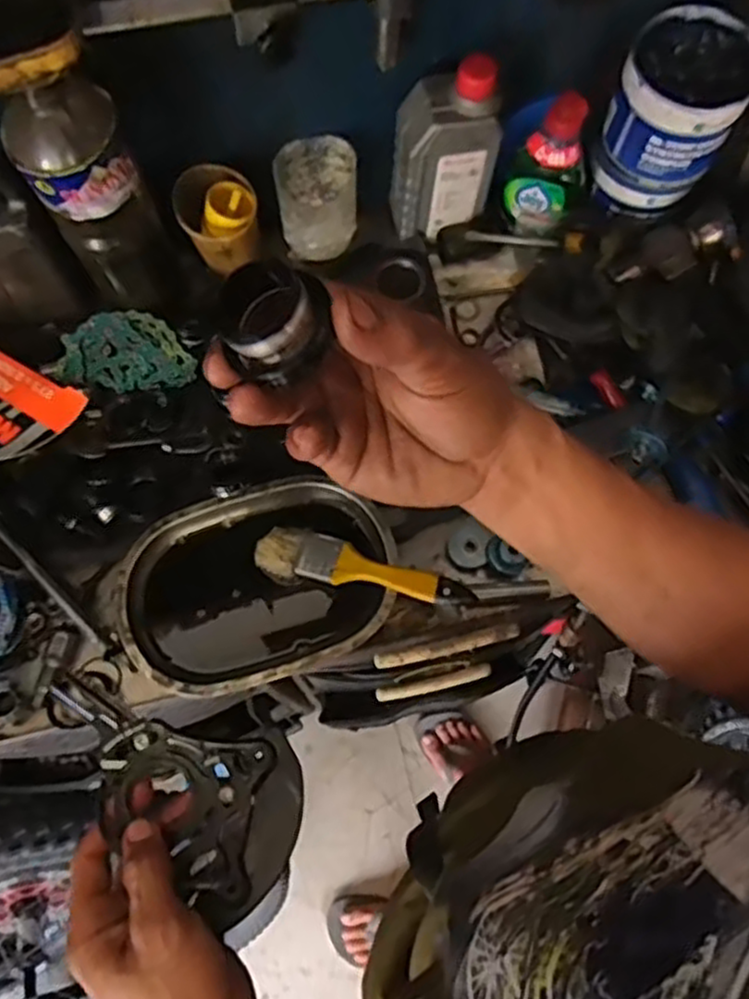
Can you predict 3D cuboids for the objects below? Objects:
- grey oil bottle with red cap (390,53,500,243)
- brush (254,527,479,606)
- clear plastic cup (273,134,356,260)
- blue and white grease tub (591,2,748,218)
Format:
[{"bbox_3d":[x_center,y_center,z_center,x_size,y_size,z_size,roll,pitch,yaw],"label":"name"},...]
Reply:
[{"bbox_3d":[0.059,-0.300,0.637,0.083,0.166,0.049,2,70,1],"label":"grey oil bottle with red cap"},{"bbox_3d":[-0.010,0.055,0.585,0.174,0.016,0.043,12,70,17],"label":"brush"},{"bbox_3d":[-0.051,-0.271,0.678,0.067,0.088,0.066,0,70,0],"label":"clear plastic cup"},{"bbox_3d":[0.250,-0.322,0.628,0.095,0.133,0.098,0,70,0],"label":"blue and white grease tub"}]

